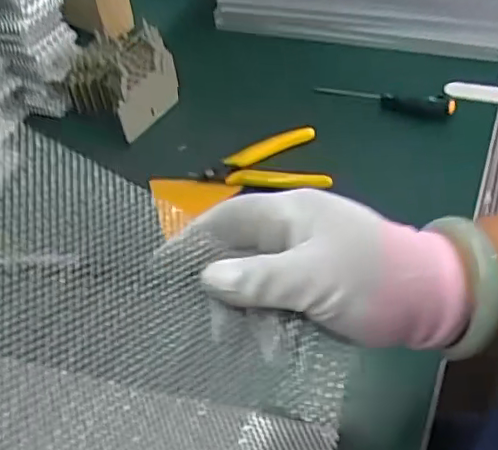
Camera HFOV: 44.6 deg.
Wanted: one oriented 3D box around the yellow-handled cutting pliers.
[{"bbox_3d":[0.008,-0.055,0.553,0.118,0.017,0.078,-8,45,-1],"label":"yellow-handled cutting pliers"}]

